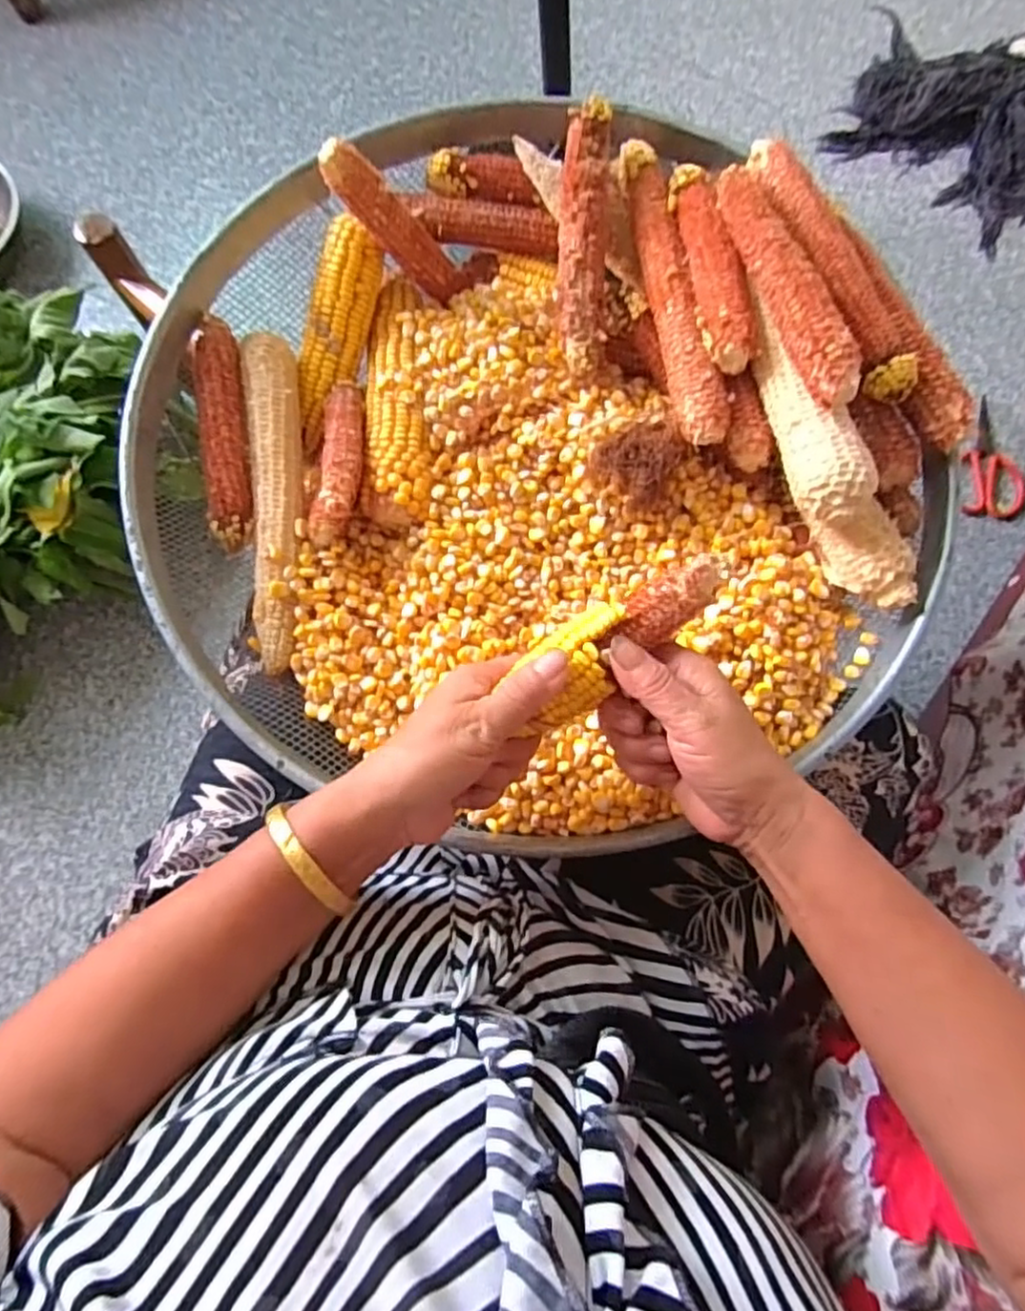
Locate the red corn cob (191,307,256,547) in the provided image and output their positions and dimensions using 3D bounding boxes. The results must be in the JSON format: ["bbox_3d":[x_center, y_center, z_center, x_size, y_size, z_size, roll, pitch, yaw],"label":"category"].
[{"bbox_3d":[-0.192,-0.149,0.447,0.025,0.030,0.155,-7,75,0],"label":"red corn cob"}]

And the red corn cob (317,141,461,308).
[{"bbox_3d":[-0.080,-0.292,0.457,0.022,0.122,0.021,-1,74,33],"label":"red corn cob"}]

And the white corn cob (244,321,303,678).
[{"bbox_3d":[-0.158,-0.106,0.445,0.031,0.024,0.230,-5,76,0],"label":"white corn cob"}]

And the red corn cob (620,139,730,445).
[{"bbox_3d":[0.105,-0.241,0.440,0.028,0.024,0.221,-9,75,0],"label":"red corn cob"}]

